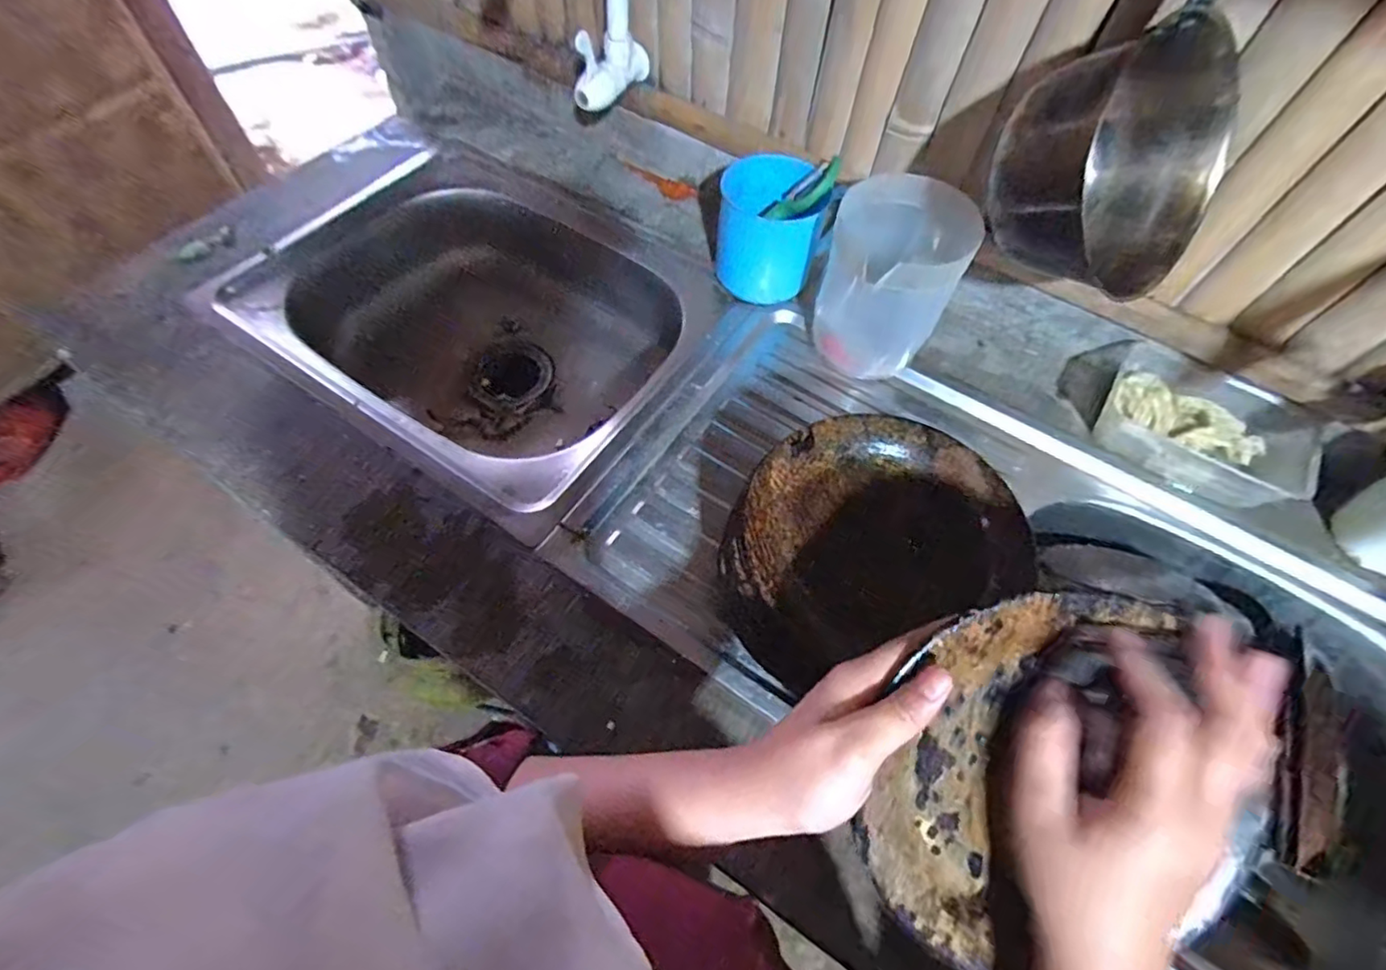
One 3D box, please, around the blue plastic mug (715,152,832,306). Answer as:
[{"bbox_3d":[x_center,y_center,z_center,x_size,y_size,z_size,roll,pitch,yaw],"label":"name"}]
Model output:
[{"bbox_3d":[0.085,-0.279,0.644,0.105,0.124,0.090,12,60,5],"label":"blue plastic mug"}]

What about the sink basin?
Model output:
[{"bbox_3d":[-0.226,-0.180,0.714,0.497,0.149,0.391,33,64,16],"label":"sink basin"}]

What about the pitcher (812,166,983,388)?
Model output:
[{"bbox_3d":[0.189,-0.193,0.577,0.117,0.160,0.120,27,63,13],"label":"pitcher"}]

